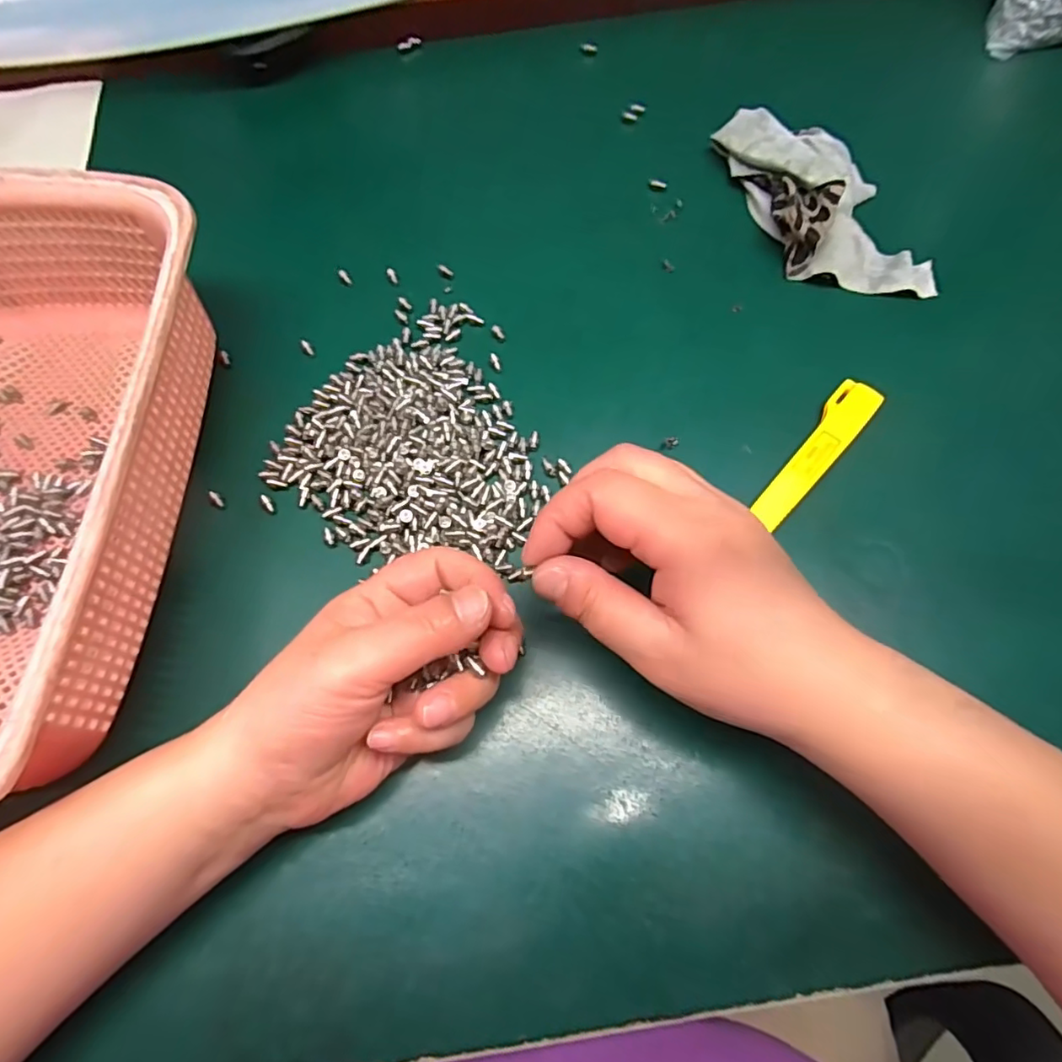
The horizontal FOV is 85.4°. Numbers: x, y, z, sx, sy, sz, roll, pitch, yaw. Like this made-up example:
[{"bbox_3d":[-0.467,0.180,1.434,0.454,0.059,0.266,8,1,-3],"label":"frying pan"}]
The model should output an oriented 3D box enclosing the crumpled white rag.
[{"bbox_3d":[0.178,-0.202,0.344,0.077,0.035,0.148,-16,69,-7],"label":"crumpled white rag"}]

